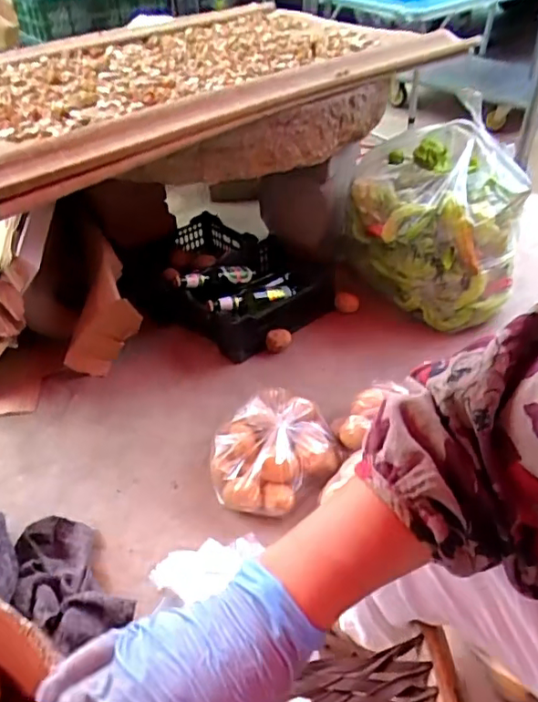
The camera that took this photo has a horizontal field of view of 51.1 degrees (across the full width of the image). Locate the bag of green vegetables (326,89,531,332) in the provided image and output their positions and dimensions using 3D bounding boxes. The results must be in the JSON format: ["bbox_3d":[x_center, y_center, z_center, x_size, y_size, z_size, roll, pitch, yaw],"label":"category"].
[{"bbox_3d":[0.343,-0.298,1.261,0.411,0.429,0.253,5,41,9],"label":"bag of green vegetables"}]

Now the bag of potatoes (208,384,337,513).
[{"bbox_3d":[0.013,0.173,1.024,0.214,0.098,0.239,9,44,13],"label":"bag of potatoes"}]

